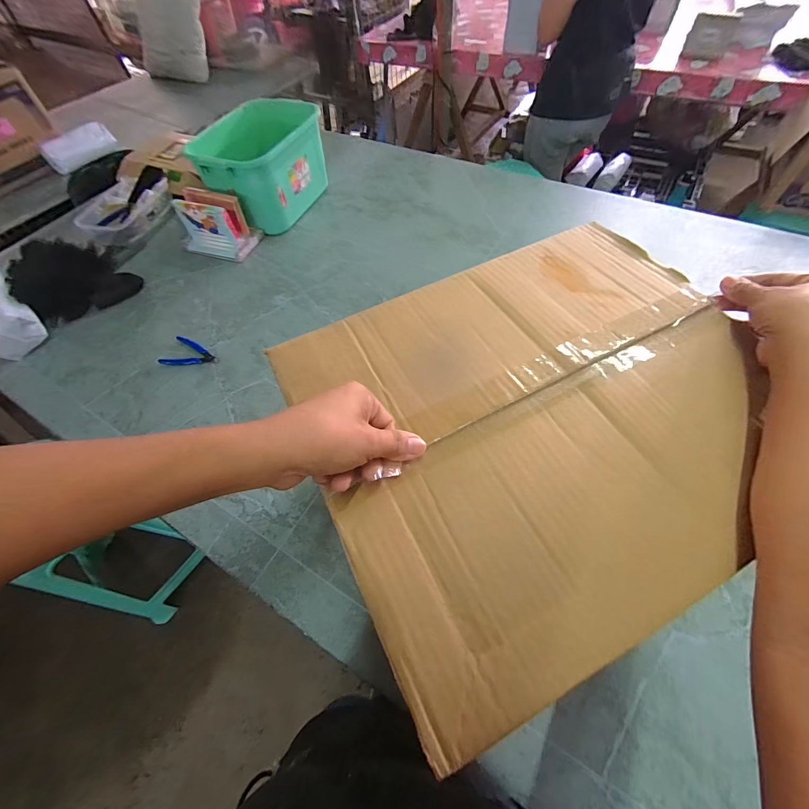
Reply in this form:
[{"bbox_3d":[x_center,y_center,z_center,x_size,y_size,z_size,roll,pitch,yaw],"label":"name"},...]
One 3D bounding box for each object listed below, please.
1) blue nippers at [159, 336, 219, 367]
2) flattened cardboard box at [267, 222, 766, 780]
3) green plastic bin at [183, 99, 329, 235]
[{"bbox_3d":[-0.456,-0.108,0.762,0.132,0.014,0.073,17,60,15],"label":"blue nippers"},{"bbox_3d":[0.115,-0.009,0.307,0.389,0.015,0.333,-24,58,-11],"label":"flattened cardboard box"},{"bbox_3d":[-0.383,-0.661,1.007,0.259,0.209,0.364,13,61,12],"label":"green plastic bin"}]

